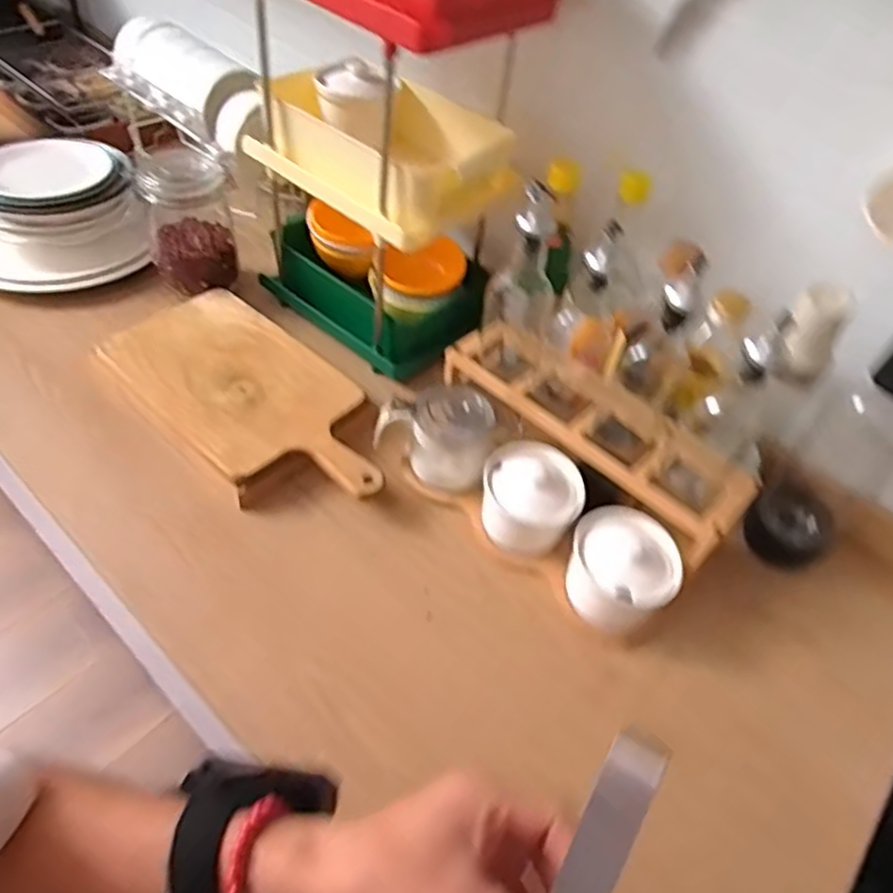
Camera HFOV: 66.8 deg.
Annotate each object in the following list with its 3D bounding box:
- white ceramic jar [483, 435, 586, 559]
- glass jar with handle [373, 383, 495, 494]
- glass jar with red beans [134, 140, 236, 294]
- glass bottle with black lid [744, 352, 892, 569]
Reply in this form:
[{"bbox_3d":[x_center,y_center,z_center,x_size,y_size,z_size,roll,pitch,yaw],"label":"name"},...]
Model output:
[{"bbox_3d":[0.084,0.050,0.669,0.095,0.070,0.095,5,48,-5],"label":"white ceramic jar"},{"bbox_3d":[-0.010,-0.021,0.709,0.116,0.088,0.091,13,48,2],"label":"glass jar with handle"},{"bbox_3d":[-0.321,-0.278,0.846,0.103,0.156,0.108,-15,52,-21],"label":"glass jar with red beans"},{"bbox_3d":[0.361,0.020,0.625,0.066,0.261,0.079,-33,61,-32],"label":"glass bottle with black lid"}]

